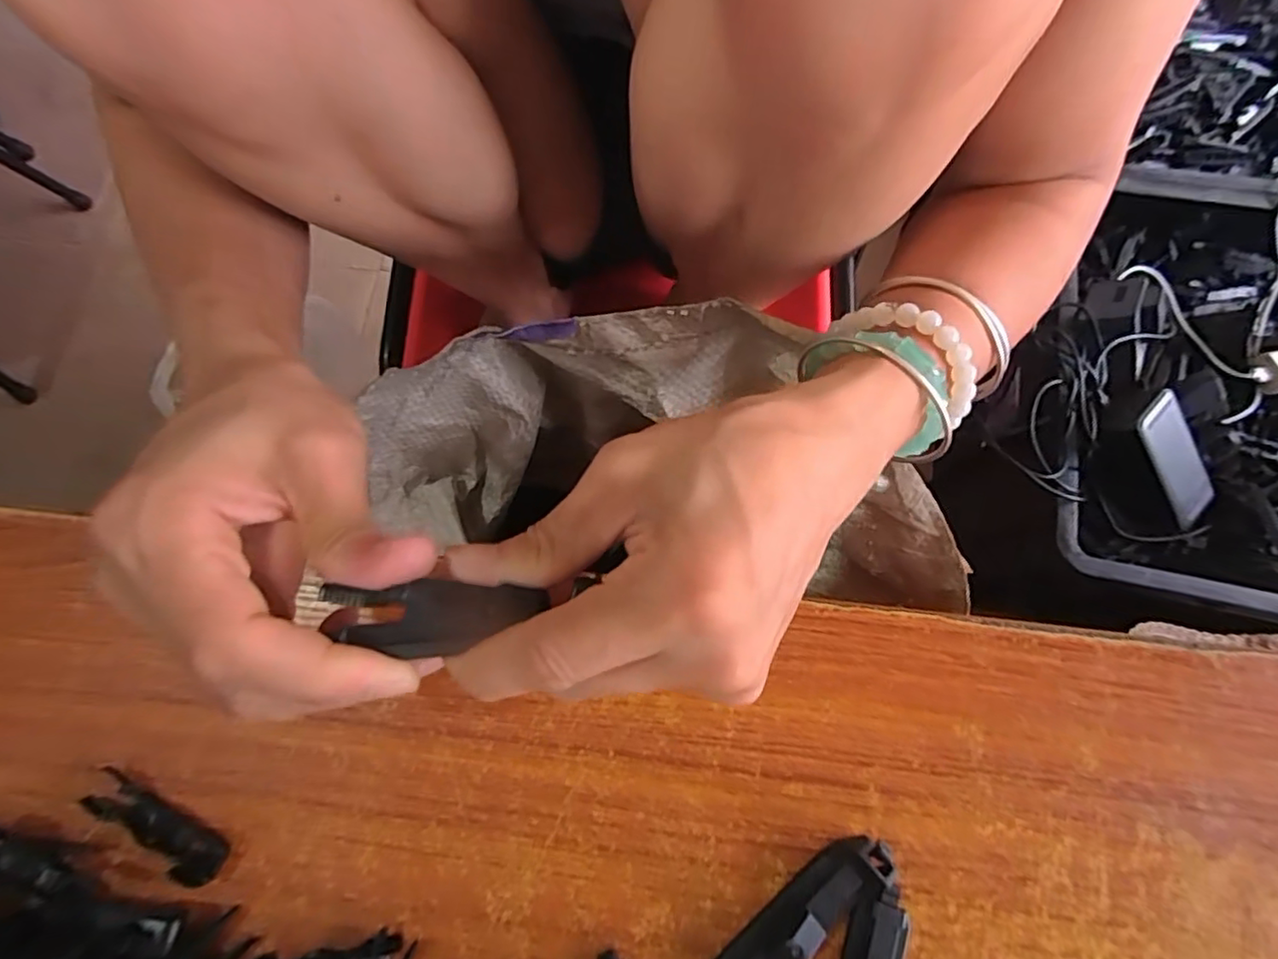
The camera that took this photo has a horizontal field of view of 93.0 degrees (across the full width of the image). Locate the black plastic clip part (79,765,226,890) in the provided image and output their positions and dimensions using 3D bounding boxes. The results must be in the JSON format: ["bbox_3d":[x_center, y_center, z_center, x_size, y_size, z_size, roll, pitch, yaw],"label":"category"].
[{"bbox_3d":[-0.171,0.123,0.215,0.056,0.009,0.014,28,78,8],"label":"black plastic clip part"}]

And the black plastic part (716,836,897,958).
[{"bbox_3d":[0.052,0.148,0.201,0.076,0.016,0.016,-40,78,-9],"label":"black plastic part"}]

